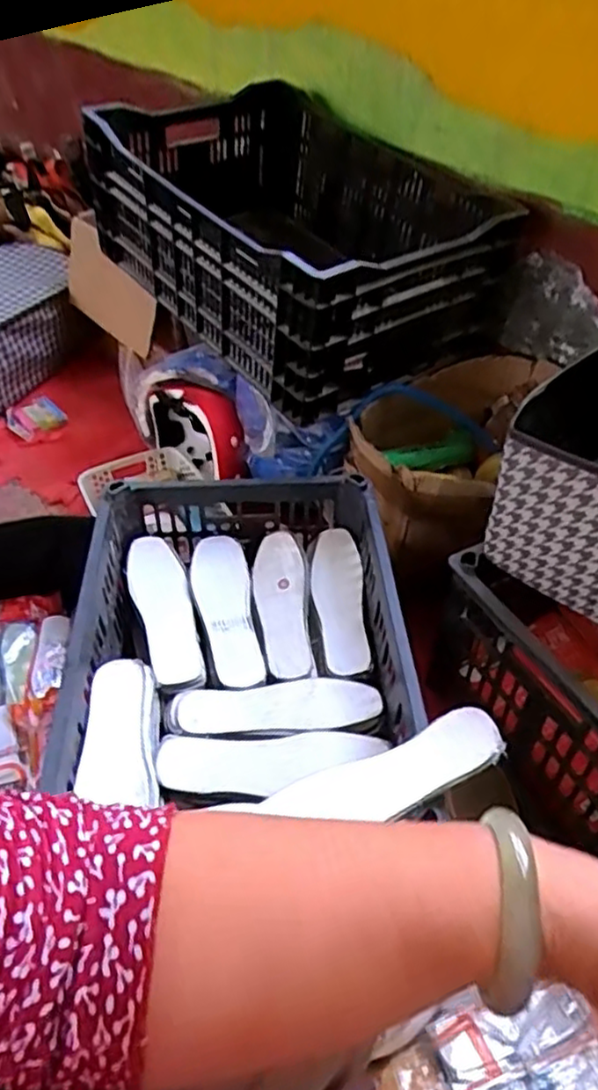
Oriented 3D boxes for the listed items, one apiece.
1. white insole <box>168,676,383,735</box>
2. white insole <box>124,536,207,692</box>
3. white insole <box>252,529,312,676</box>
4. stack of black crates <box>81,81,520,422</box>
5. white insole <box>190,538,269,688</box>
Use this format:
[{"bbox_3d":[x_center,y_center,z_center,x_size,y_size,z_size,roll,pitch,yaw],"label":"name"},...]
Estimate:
[{"bbox_3d":[-0.025,0.174,0.751,0.222,0.013,0.068,-3,46,-3],"label":"white insole"},{"bbox_3d":[-0.164,0.077,0.834,0.067,0.014,0.229,-13,47,-13],"label":"white insole"},{"bbox_3d":[-0.022,0.070,0.850,0.062,0.029,0.208,-4,46,-4],"label":"white insole"},{"bbox_3d":[-0.018,-0.499,1.095,0.410,0.258,0.615,-26,51,-23],"label":"stack of black crates"},{"bbox_3d":[-0.087,0.075,0.837,0.070,0.015,0.215,-11,47,-10],"label":"white insole"}]

